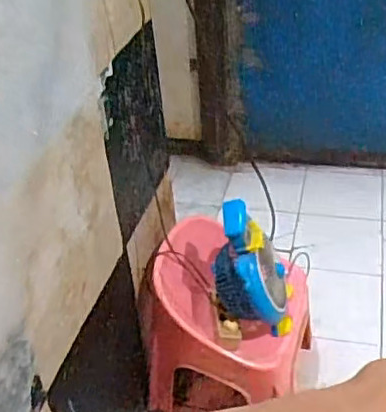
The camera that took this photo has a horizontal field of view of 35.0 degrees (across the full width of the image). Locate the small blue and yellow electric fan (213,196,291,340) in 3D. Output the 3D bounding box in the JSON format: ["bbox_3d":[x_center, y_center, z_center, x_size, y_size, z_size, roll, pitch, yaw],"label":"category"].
[{"bbox_3d":[0.146,0.158,1.437,0.191,0.306,0.148,-3,37,6],"label":"small blue and yellow electric fan"}]

